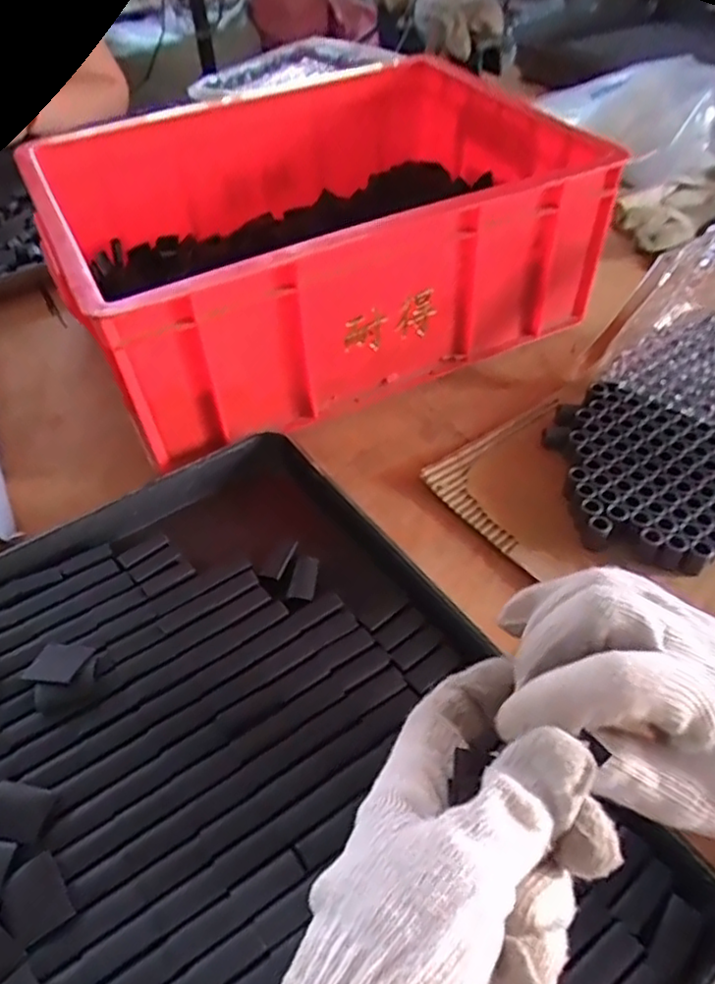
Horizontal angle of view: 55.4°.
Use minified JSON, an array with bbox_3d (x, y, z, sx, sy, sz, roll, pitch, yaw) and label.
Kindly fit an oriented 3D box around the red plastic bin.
[{"bbox_3d":[-0.038,-0.230,0.595,0.408,0.137,0.315,-24,51,-17],"label":"red plastic bin"}]

